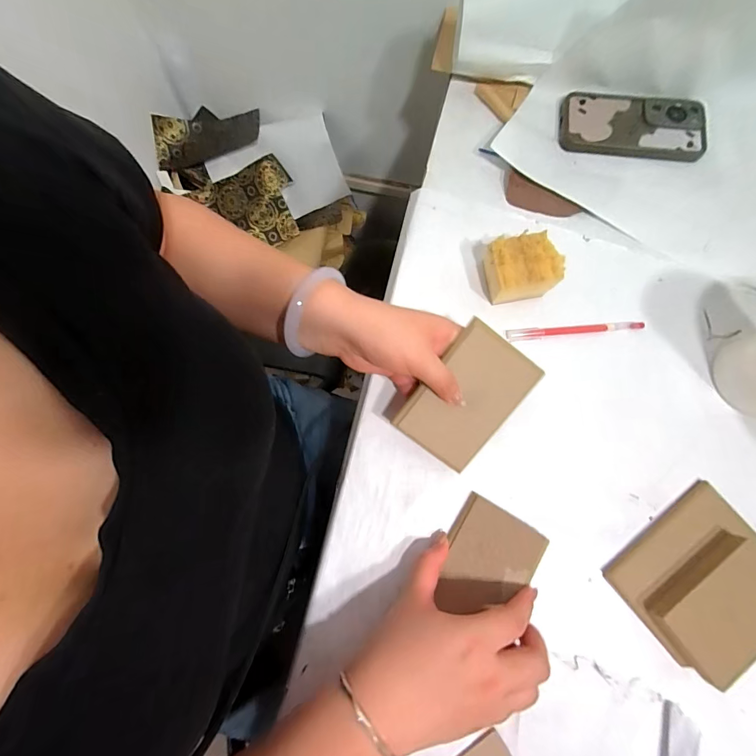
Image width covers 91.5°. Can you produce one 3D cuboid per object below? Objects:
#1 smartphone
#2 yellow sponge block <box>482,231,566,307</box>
[{"bbox_3d":[0.310,-0.308,0.450,0.168,0.010,0.086,5,77,2],"label":"smartphone"},{"bbox_3d":[0.149,-0.118,0.391,0.072,0.045,0.062,-11,77,-1],"label":"yellow sponge block"}]

